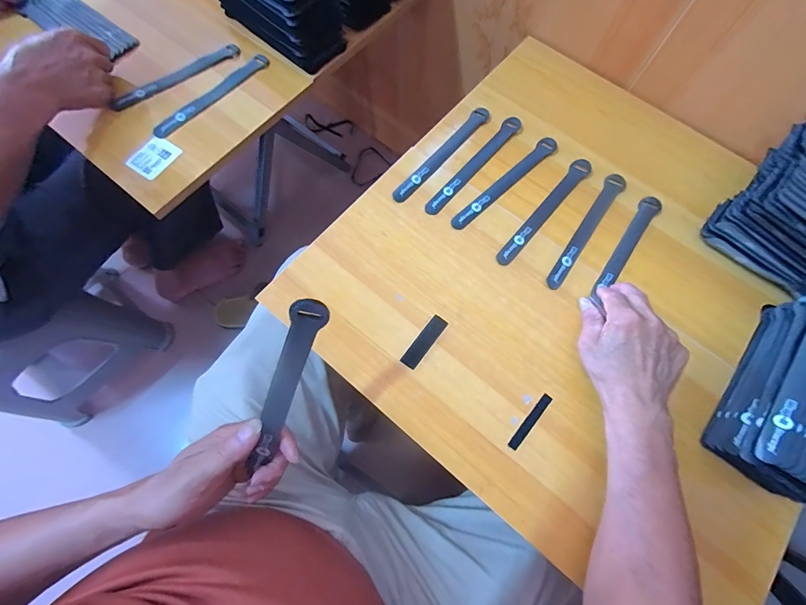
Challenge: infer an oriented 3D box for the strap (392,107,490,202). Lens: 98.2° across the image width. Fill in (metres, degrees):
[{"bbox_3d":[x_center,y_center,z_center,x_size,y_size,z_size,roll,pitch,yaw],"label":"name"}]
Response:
[{"bbox_3d":[0.055,-0.211,0.490,0.023,0.004,0.200,40,76,10],"label":"strap"}]

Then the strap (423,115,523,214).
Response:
[{"bbox_3d":[0.099,-0.192,0.483,0.024,0.010,0.196,39,75,9],"label":"strap"}]

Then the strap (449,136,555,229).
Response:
[{"bbox_3d":[0.141,-0.165,0.478,0.199,0.004,0.025,-43,79,-13],"label":"strap"}]

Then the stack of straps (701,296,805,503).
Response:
[{"bbox_3d":[0.404,0.093,0.356,0.075,0.083,0.210,36,75,9],"label":"stack of straps"}]

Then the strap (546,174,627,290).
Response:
[{"bbox_3d":[0.241,-0.097,0.457,0.023,0.004,0.199,35,75,9],"label":"strap"}]

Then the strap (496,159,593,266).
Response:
[{"bbox_3d":[0.189,-0.123,0.464,0.026,0.005,0.198,42,76,10],"label":"strap"}]

